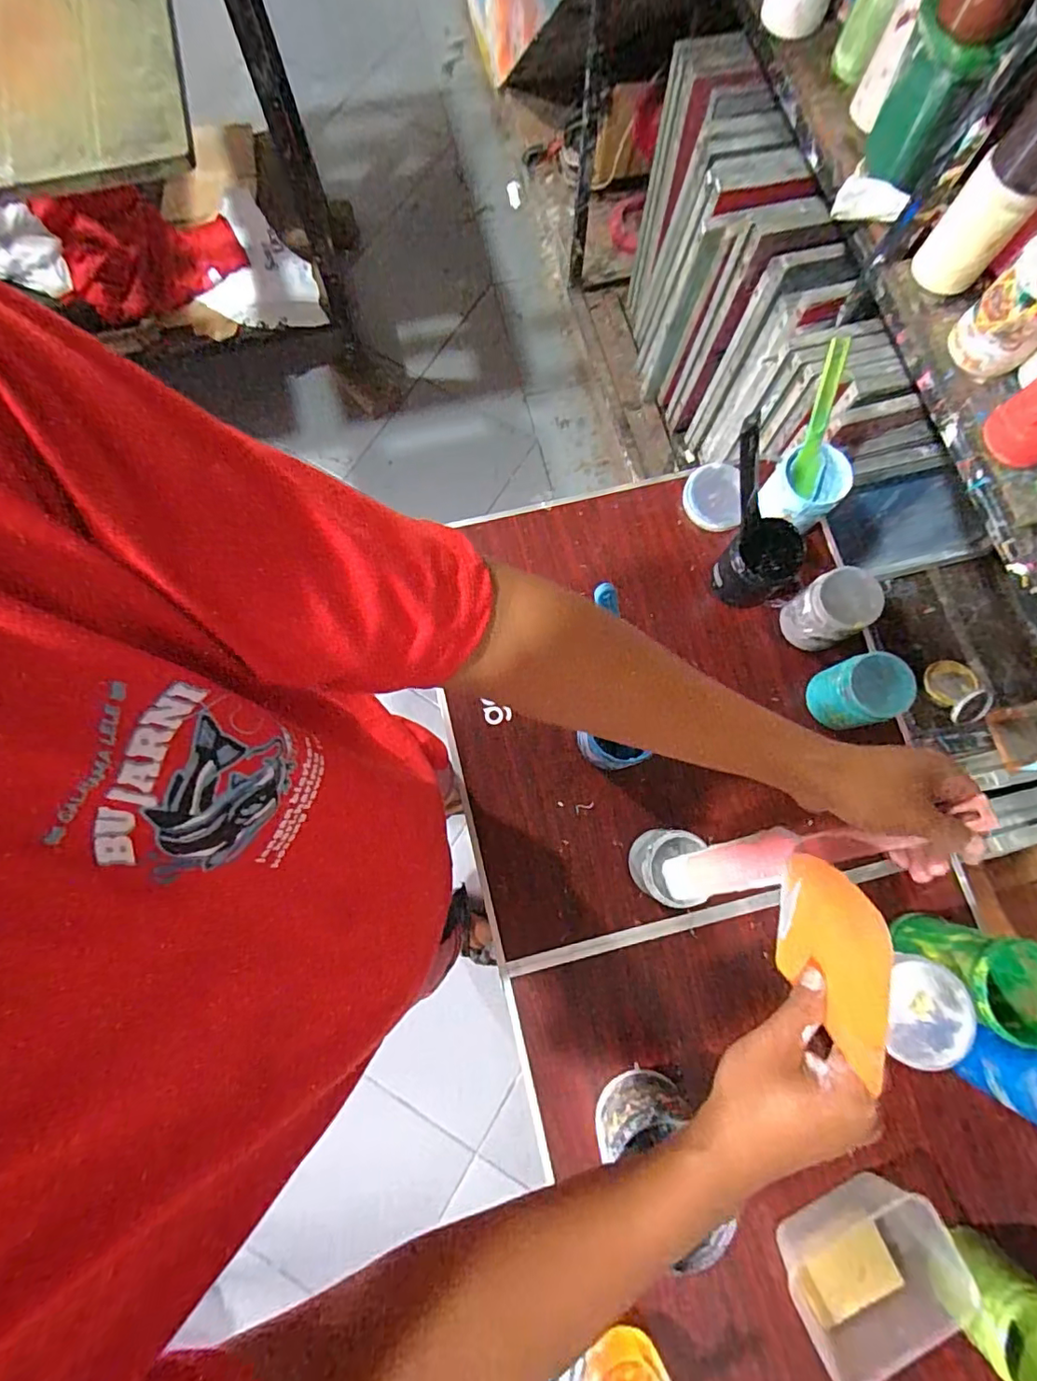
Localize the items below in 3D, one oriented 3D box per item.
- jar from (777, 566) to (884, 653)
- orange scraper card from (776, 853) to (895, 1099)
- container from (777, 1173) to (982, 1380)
[{"bbox_3d":[0.404,-0.103,0.723,0.083,0.090,0.082,-29,80,-6],"label":"jar"},{"bbox_3d":[0.194,0.159,0.353,0.010,0.144,0.093,8,87,8],"label":"orange scraper card"},{"bbox_3d":[0.367,0.605,0.587,0.173,0.071,0.121,-27,79,-6],"label":"container"}]

